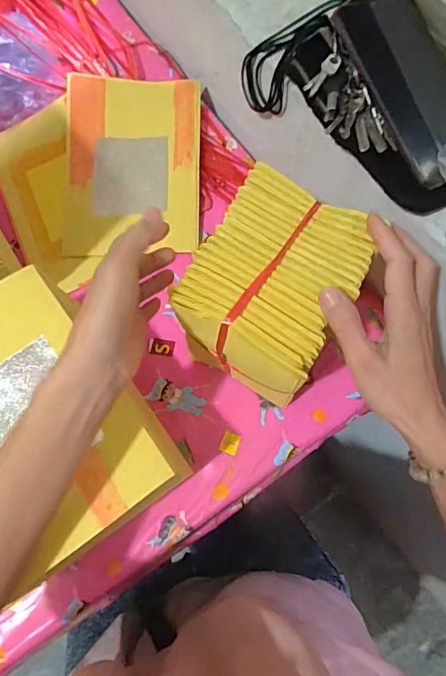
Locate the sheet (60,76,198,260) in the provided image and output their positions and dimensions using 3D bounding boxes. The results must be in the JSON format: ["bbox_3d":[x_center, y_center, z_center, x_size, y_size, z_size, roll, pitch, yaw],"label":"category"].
[{"bbox_3d":[-0.108,-0.212,0.542,0.160,0.026,0.228,0,73,0],"label":"sheet"}]

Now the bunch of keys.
[{"bbox_3d":[0.106,-0.194,0.385,0.043,0.023,0.095,-33,88,-9],"label":"bunch of keys"}]

